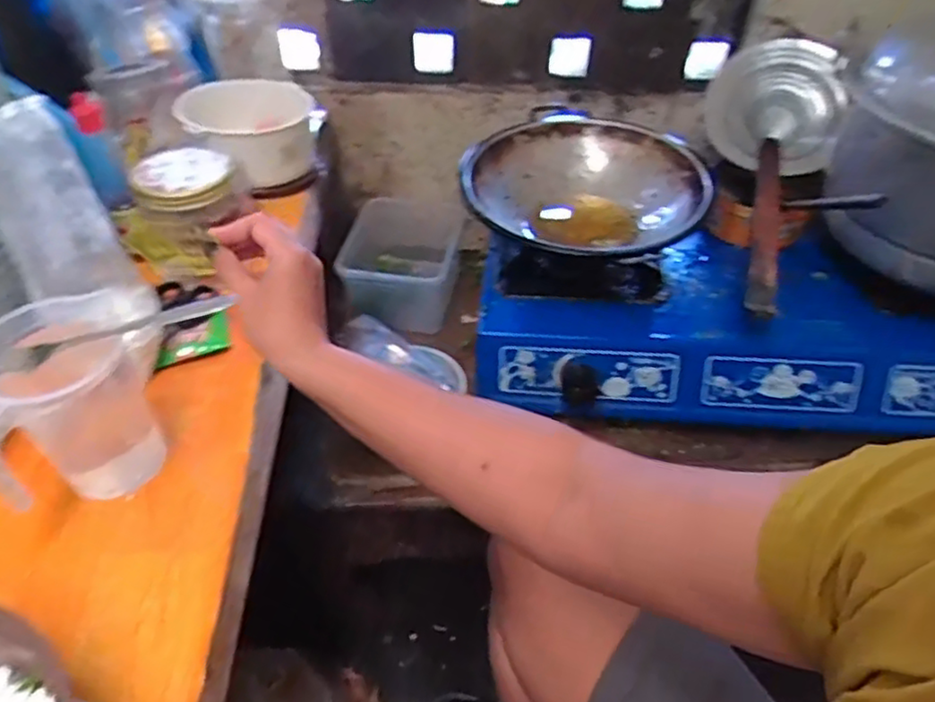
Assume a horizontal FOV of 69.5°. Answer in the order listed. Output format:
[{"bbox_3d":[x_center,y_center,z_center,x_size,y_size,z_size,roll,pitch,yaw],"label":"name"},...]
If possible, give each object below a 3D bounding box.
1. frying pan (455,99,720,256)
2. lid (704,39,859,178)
[{"bbox_3d":[0.146,-0.197,0.878,0.310,0.088,0.323,17,46,18],"label":"frying pan"},{"bbox_3d":[0.429,-0.332,0.915,0.195,0.054,0.182,17,91,17],"label":"lid"}]

